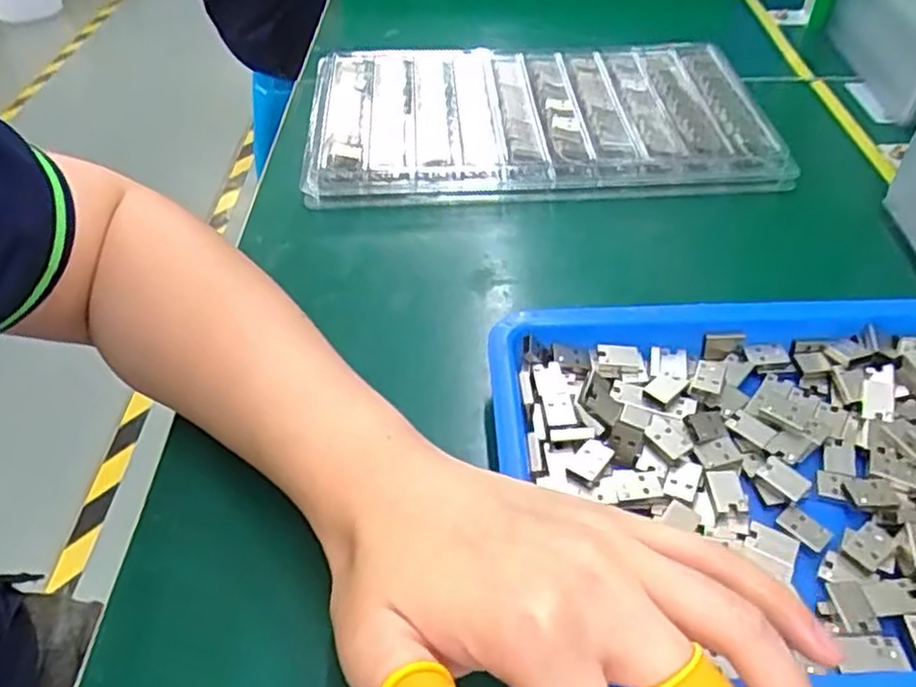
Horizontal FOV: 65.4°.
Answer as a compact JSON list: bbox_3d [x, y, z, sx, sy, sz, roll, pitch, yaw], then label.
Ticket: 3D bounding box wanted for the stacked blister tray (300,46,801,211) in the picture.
[{"bbox_3d":[0.050,-0.154,0.481,0.303,0.031,0.170,-2,45,2],"label":"stacked blister tray"}]

